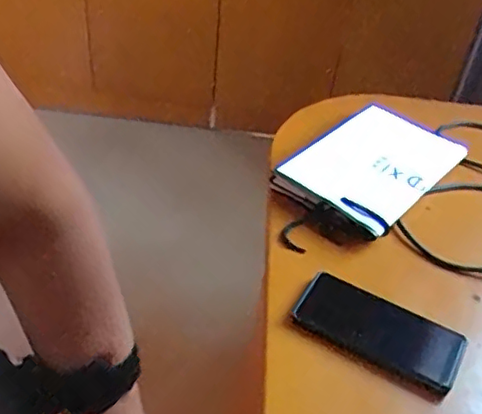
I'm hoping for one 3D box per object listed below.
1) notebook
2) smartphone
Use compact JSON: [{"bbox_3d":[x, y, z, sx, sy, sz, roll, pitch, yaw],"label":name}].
[{"bbox_3d":[0.168,-0.054,0.757,0.155,0.024,0.222,34,53,28],"label":"notebook"},{"bbox_3d":[0.136,0.119,0.587,0.162,0.010,0.068,24,55,22],"label":"smartphone"}]

